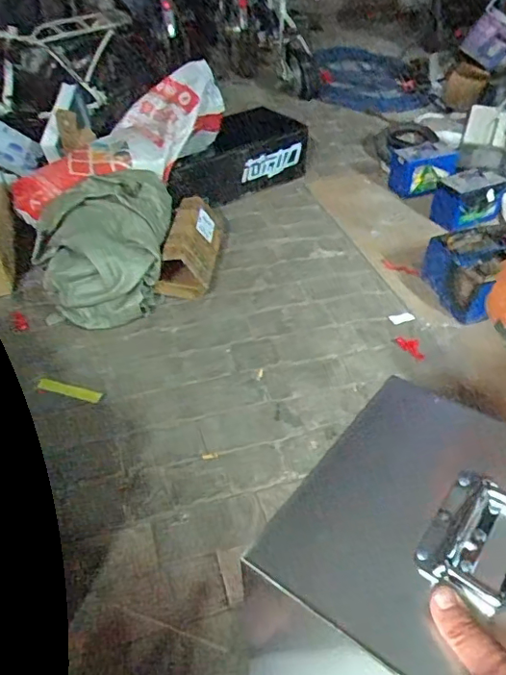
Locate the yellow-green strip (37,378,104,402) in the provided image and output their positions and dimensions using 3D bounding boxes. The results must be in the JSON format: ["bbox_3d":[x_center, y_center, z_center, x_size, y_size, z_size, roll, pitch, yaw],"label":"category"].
[{"bbox_3d":[-0.485,0.141,1.427,0.166,0.007,0.033,14,44,-1],"label":"yellow-green strip"}]

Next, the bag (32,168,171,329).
[{"bbox_3d":[-0.477,-0.288,1.742,0.441,0.259,0.520,-7,44,-10],"label":"bag"}]

